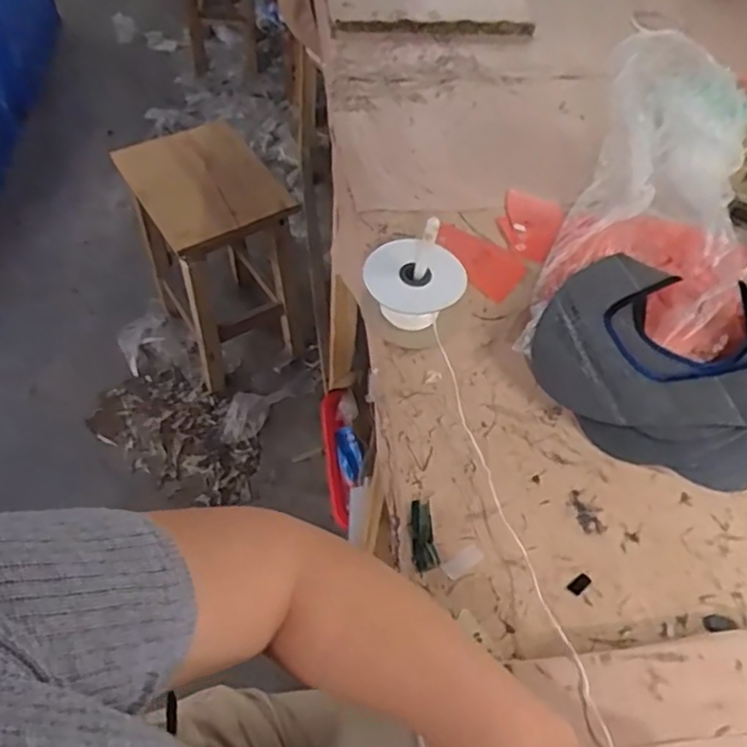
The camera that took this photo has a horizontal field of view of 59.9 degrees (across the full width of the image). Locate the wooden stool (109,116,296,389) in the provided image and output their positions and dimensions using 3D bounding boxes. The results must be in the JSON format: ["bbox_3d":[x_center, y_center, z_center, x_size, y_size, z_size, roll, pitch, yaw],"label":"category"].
[{"bbox_3d":[-0.327,-0.239,1.368,0.245,0.449,0.323,-24,59,-19],"label":"wooden stool"}]

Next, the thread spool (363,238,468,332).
[{"bbox_3d":[0.039,-0.082,0.608,0.092,0.067,0.079,14,54,7],"label":"thread spool"}]

